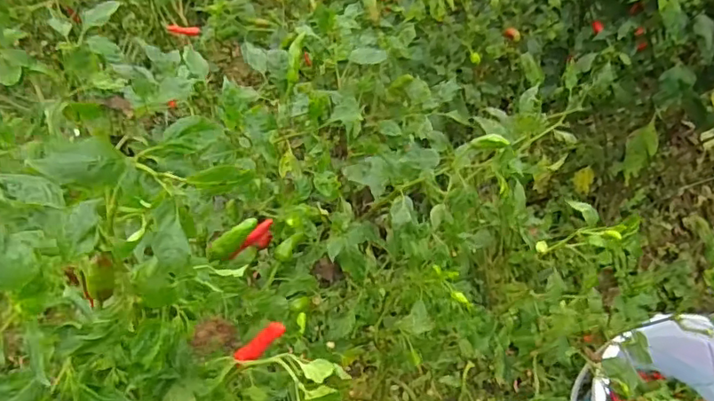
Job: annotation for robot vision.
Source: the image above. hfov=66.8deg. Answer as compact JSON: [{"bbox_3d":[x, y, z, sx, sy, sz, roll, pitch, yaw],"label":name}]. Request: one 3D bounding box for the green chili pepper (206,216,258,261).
[{"bbox_3d":[-0.073,0.023,0.319,0.034,0.010,0.009,-41,56,-4],"label":"green chili pepper"}]

